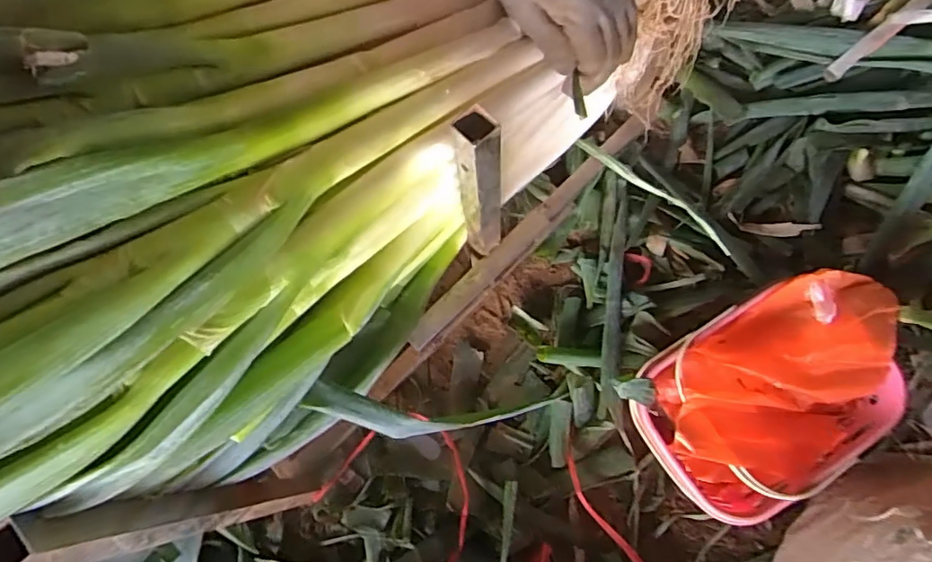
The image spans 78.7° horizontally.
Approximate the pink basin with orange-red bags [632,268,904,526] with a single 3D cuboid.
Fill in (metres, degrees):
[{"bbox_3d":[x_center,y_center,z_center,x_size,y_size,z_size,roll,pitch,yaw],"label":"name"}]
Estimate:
[{"bbox_3d":[0.356,0.134,0.674,0.307,0.125,0.207,-26,76,-6],"label":"pink basin with orange-red bags"}]

